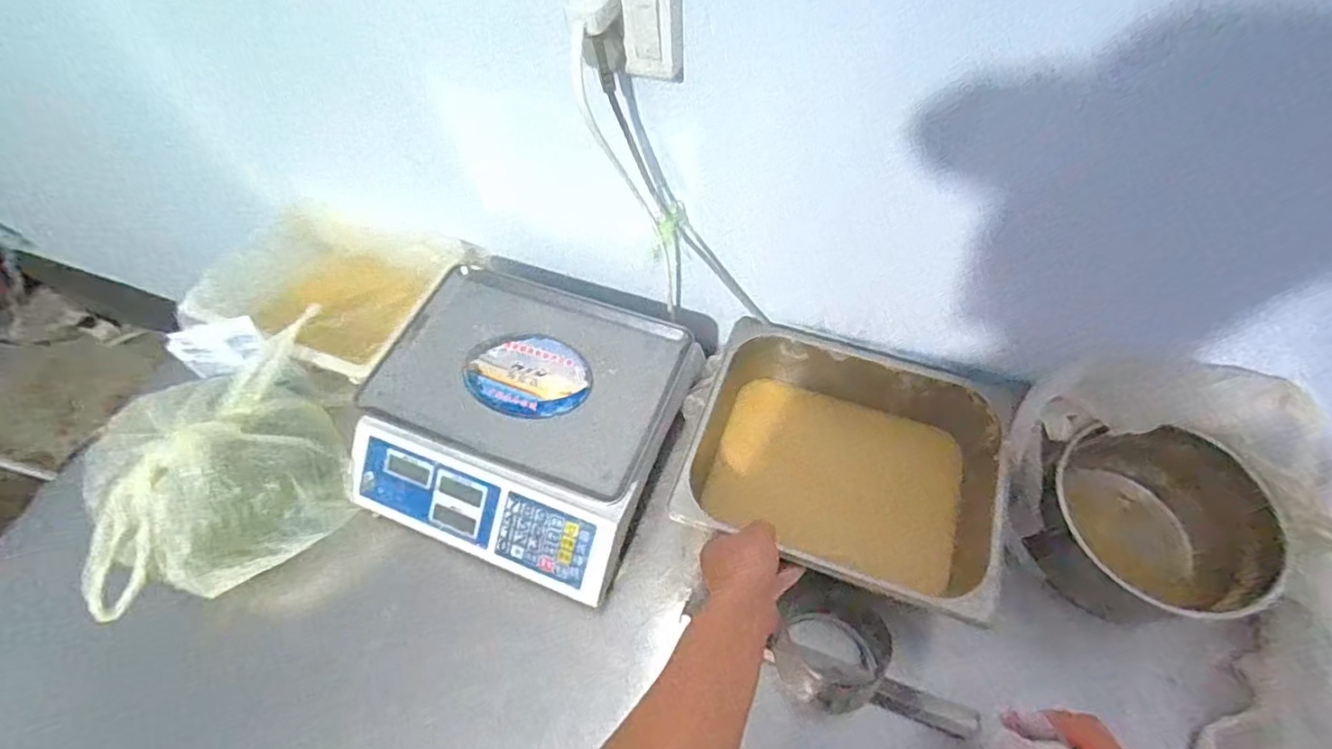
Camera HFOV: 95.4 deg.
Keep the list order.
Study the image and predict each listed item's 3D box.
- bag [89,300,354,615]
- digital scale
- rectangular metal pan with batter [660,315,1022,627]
[{"bbox_3d":[-0.503,0.094,0.692,0.240,0.132,0.262,-19,59,-9],"label":"bag"},{"bbox_3d":[-0.168,0.055,0.732,0.341,0.126,0.330,16,60,12],"label":"digital scale"},{"bbox_3d":[0.201,0.104,0.691,0.320,0.114,0.275,16,60,12],"label":"rectangular metal pan with batter"}]

